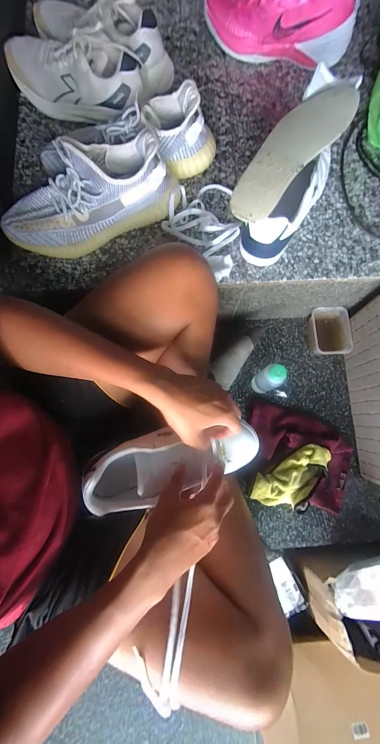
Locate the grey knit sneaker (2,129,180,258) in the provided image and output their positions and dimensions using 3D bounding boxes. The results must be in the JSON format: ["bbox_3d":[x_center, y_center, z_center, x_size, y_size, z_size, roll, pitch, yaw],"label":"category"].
[{"bbox_3d":[-0.166,-0.286,0.460,0.292,0.119,0.106,-23,80,-4],"label":"grey knit sneaker"}]

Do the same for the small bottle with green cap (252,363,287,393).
[{"bbox_3d":[0.158,0.019,0.584,0.035,0.139,0.043,-35,82,-6],"label":"small bottle with green cap"}]

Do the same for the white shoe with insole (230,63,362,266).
[{"bbox_3d":[0.171,-0.331,0.474,0.106,0.119,0.301,30,81,5],"label":"white shoe with insole"}]

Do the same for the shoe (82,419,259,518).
[{"bbox_3d":[-0.019,0.142,0.446,0.274,0.085,0.100,-9,78,-16],"label":"shoe"}]

